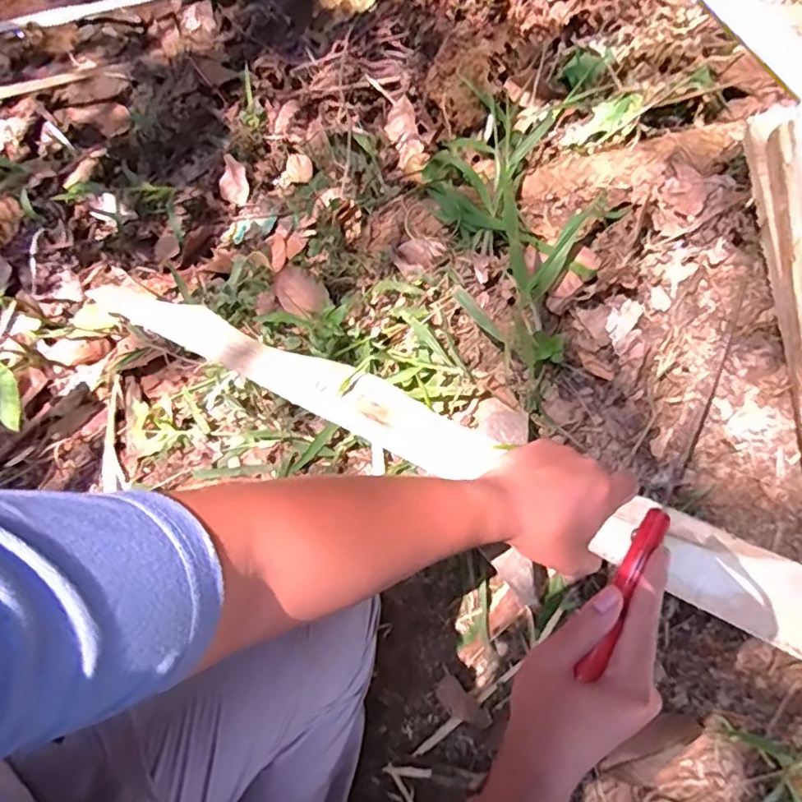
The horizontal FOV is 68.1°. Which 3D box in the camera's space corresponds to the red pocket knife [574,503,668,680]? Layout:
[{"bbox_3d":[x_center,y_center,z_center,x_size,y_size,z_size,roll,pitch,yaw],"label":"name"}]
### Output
[{"bbox_3d":[0.157,0.132,0.412,0.016,0.018,0.127,28,69,9],"label":"red pocket knife"}]

